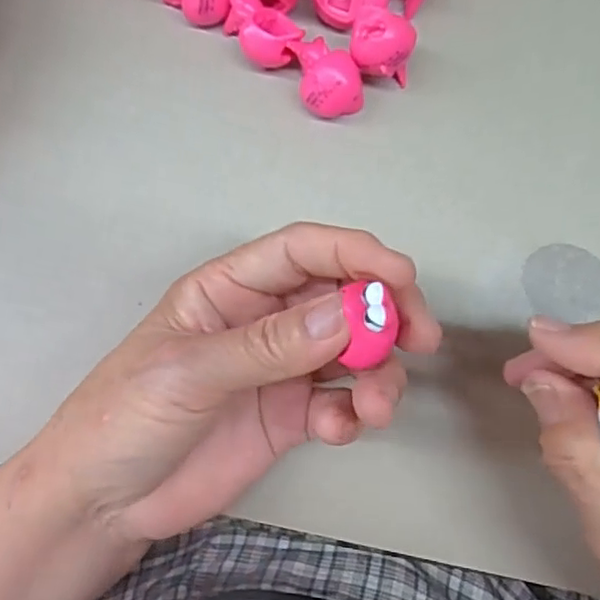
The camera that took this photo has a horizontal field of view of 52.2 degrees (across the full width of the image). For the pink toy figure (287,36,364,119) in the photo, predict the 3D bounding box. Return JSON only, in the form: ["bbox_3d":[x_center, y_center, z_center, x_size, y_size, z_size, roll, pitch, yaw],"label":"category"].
[{"bbox_3d":[0.011,-0.090,0.251,0.025,0.021,0.032,-13,84,-3],"label":"pink toy figure"}]

